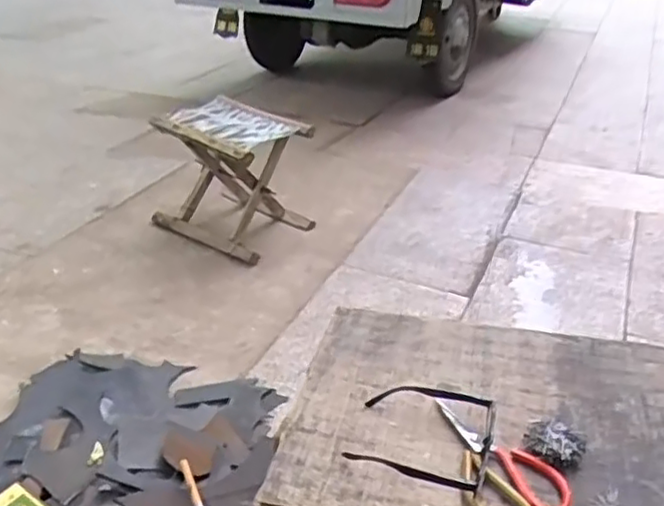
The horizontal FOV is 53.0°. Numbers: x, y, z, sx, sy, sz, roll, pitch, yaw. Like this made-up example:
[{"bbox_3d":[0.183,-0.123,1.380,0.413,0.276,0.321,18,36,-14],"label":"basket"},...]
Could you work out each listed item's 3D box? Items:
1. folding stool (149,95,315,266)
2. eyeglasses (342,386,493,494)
[{"bbox_3d":[-0.224,-0.167,1.473,0.306,0.268,0.211,21,36,29],"label":"folding stool"},{"bbox_3d":[0.099,0.188,0.717,0.142,0.034,0.155,11,32,16],"label":"eyeglasses"}]

